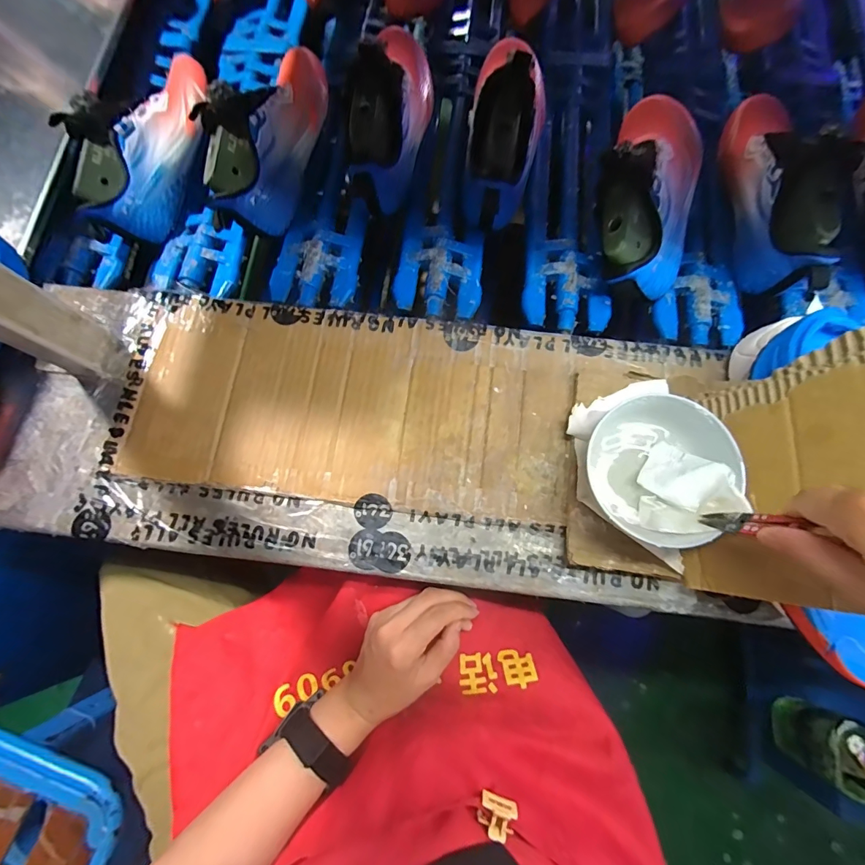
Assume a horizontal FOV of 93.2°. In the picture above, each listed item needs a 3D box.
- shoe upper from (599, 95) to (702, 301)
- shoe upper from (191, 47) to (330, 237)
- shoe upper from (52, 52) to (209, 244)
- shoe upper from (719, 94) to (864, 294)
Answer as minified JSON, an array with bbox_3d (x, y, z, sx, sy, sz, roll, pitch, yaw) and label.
[{"bbox_3d":[0.225,-0.263,0.435,0.102,0.079,0.236,11,79,8],"label":"shoe upper"},{"bbox_3d":[-0.183,-0.339,0.457,0.095,0.074,0.231,14,79,9],"label":"shoe upper"},{"bbox_3d":[-0.326,-0.344,0.468,0.092,0.079,0.240,17,80,9],"label":"shoe upper"},{"bbox_3d":[0.354,-0.259,0.420,0.061,0.105,0.247,8,78,8],"label":"shoe upper"}]

